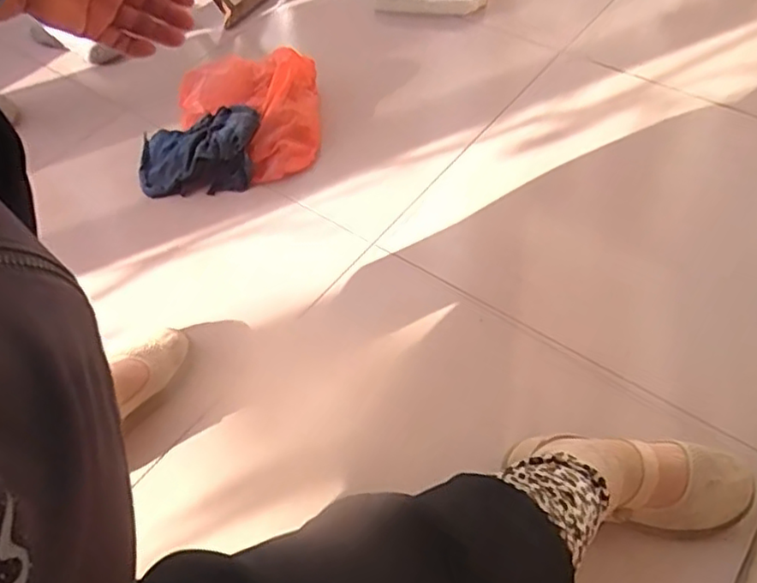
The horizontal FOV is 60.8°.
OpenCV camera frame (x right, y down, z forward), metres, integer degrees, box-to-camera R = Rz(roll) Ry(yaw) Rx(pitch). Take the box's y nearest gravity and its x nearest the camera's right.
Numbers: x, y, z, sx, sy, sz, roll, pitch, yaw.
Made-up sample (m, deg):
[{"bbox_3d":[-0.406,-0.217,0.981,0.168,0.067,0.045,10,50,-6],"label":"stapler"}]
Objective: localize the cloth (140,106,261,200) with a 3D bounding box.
[{"bbox_3d":[-0.309,-0.236,1.075,0.218,0.061,0.159,1,53,5],"label":"cloth"}]

